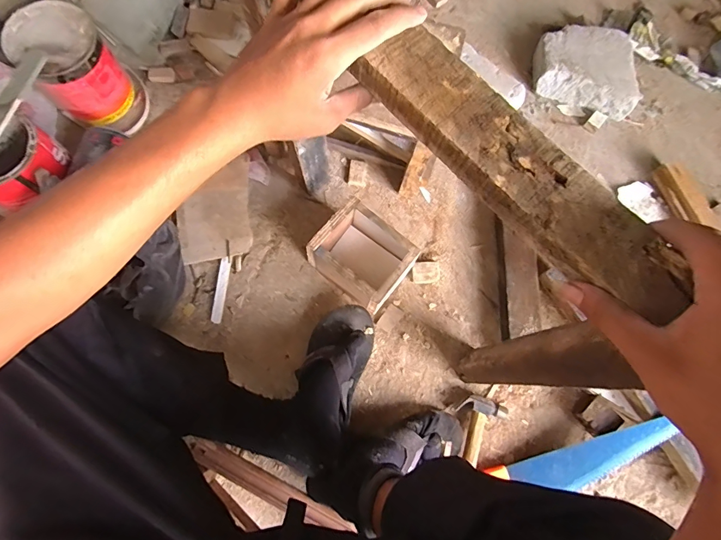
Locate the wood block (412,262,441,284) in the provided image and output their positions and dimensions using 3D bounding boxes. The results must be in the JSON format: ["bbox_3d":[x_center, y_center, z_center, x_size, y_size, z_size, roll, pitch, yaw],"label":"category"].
[{"bbox_3d":[0.127,0.006,0.783,0.052,0.017,0.038,-6,74,-4],"label":"wood block"}]

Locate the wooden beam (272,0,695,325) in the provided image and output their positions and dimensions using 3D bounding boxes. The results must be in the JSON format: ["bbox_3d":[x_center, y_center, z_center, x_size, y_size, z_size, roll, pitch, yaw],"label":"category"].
[{"bbox_3d":[0.049,-0.137,0.302,0.053,0.030,0.435,-41,79,-11],"label":"wooden beam"}]

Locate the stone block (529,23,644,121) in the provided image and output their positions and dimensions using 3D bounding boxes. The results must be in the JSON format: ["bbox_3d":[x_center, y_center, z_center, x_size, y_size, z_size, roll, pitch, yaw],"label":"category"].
[{"bbox_3d":[0.508,-0.456,0.900,0.231,0.073,0.181,24,74,4],"label":"stone block"}]

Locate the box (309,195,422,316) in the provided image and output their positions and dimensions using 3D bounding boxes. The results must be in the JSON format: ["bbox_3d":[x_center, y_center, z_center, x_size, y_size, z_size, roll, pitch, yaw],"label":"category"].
[{"bbox_3d":[0.004,-0.018,0.740,0.164,0.108,0.136,39,76,8],"label":"box"}]

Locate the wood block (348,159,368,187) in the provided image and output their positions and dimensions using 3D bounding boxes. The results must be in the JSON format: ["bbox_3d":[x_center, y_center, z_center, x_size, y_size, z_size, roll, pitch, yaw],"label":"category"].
[{"bbox_3d":[-0.005,-0.200,0.836,0.037,0.011,0.055,6,74,-1],"label":"wood block"}]

